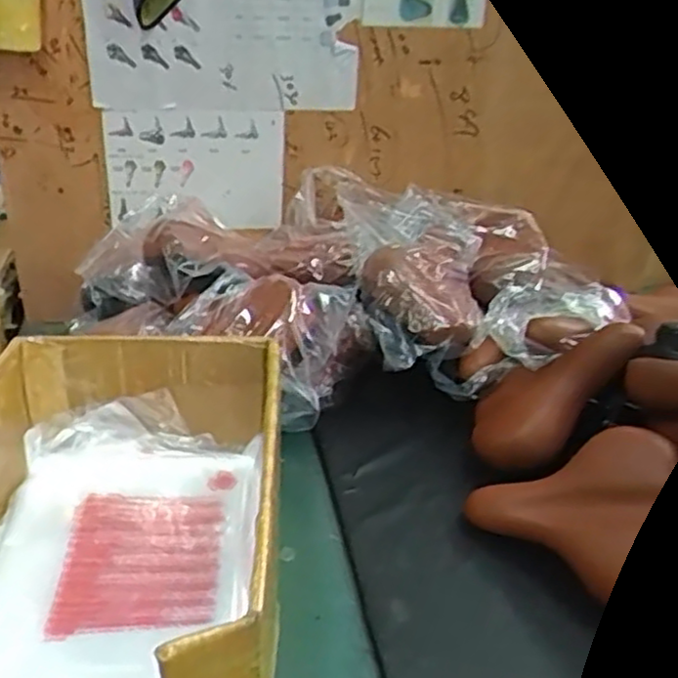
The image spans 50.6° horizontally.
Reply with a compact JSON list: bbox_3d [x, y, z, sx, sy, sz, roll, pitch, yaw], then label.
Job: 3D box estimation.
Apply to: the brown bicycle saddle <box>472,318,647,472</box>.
[{"bbox_3d":[0.283,0.072,0.922,0.076,0.250,0.131,40,18,-27],"label":"brown bicycle saddle"}]

